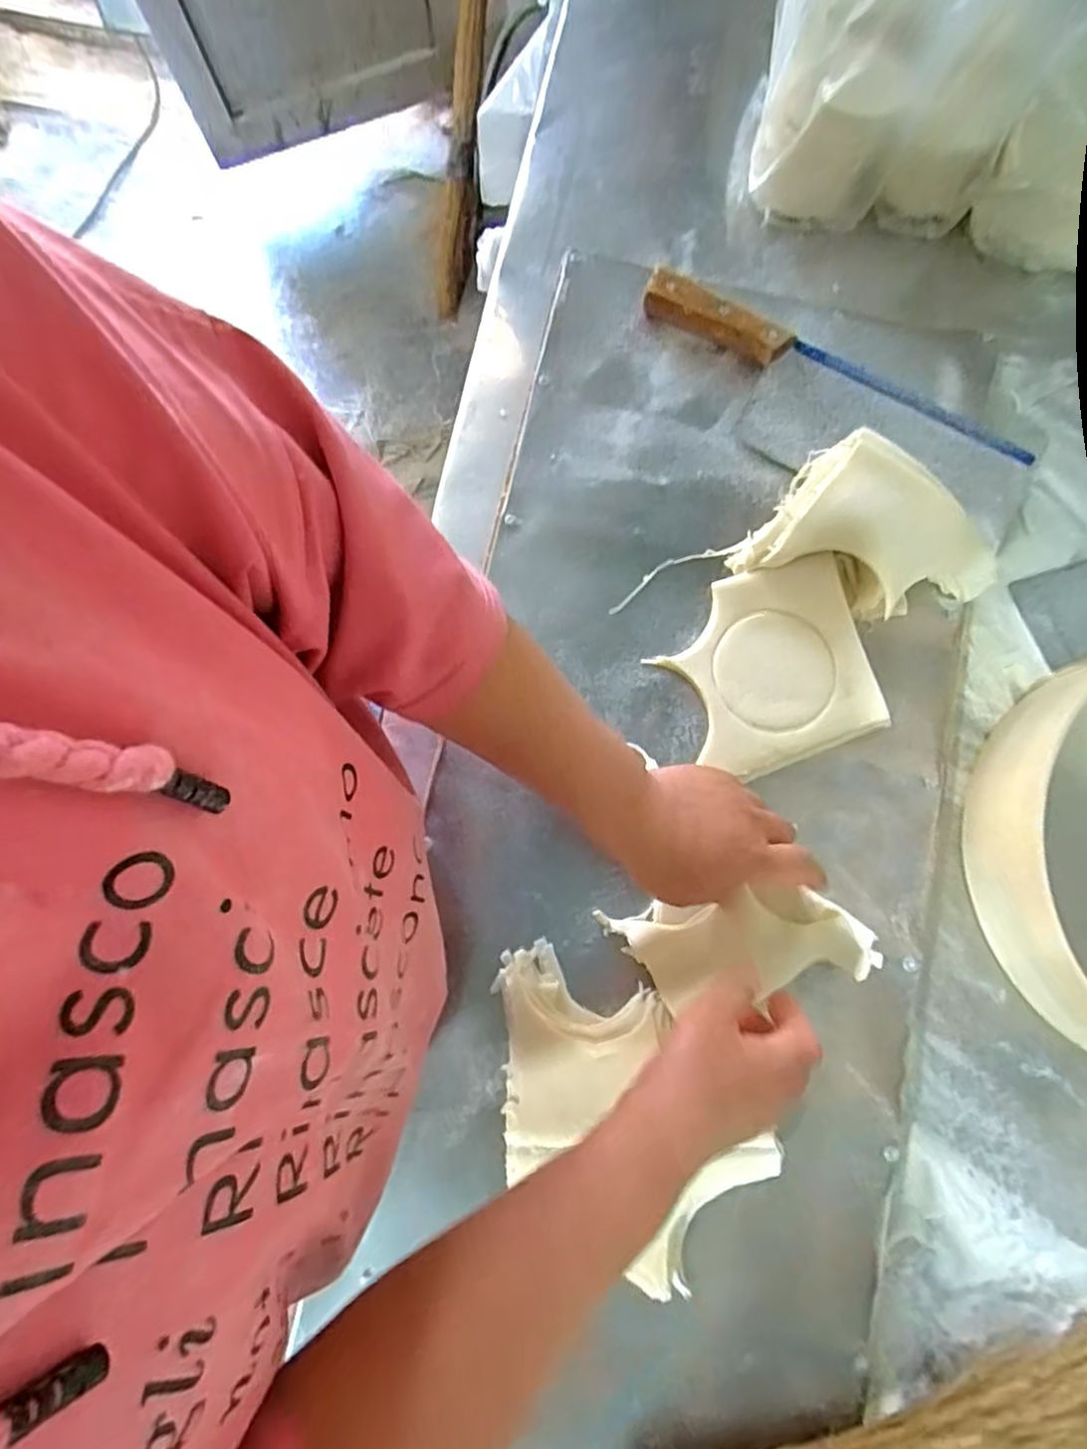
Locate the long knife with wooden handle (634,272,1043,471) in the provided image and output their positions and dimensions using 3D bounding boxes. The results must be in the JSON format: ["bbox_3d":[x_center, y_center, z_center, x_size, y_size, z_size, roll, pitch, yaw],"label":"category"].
[{"bbox_3d":[0.223,-0.267,0.517,0.308,0.030,0.029,25,80,5],"label":"long knife with wooden handle"}]

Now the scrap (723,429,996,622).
[{"bbox_3d":[0.227,-0.118,0.470,0.145,0.057,0.105,40,82,7],"label":"scrap"}]

